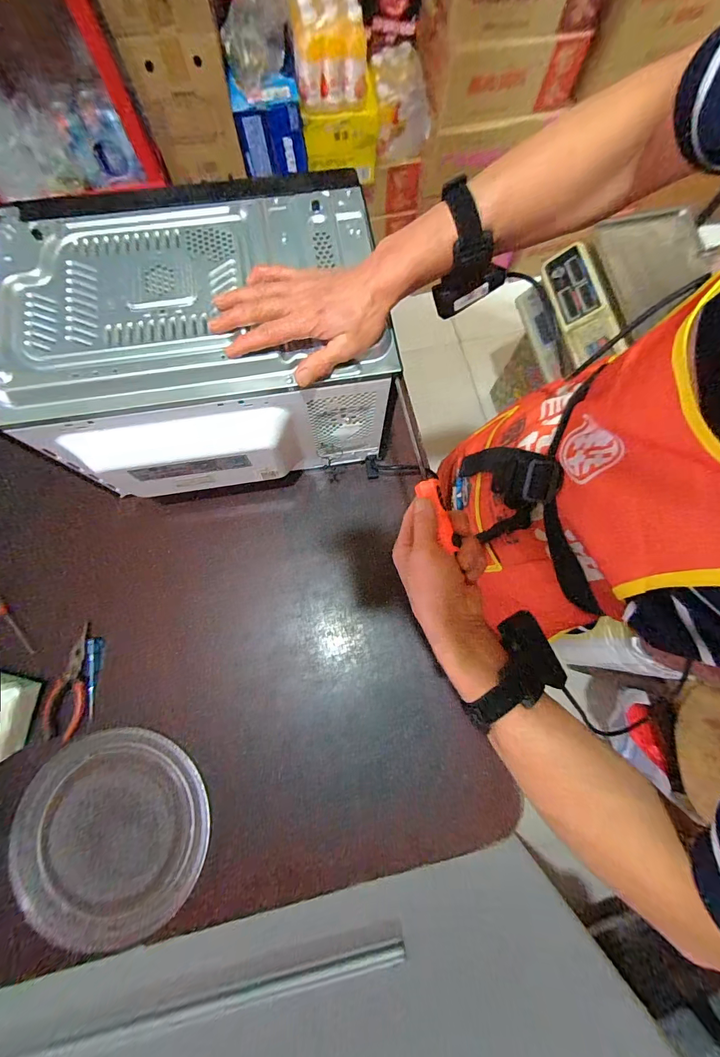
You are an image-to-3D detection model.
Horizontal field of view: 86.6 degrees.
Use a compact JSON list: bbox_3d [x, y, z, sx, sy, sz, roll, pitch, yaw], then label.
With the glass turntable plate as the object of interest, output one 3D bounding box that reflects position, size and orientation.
[{"bbox_3d":[-0.352,0.430,0.533,0.279,0.018,0.253,-44,83,-8],"label":"glass turntable plate"}]

